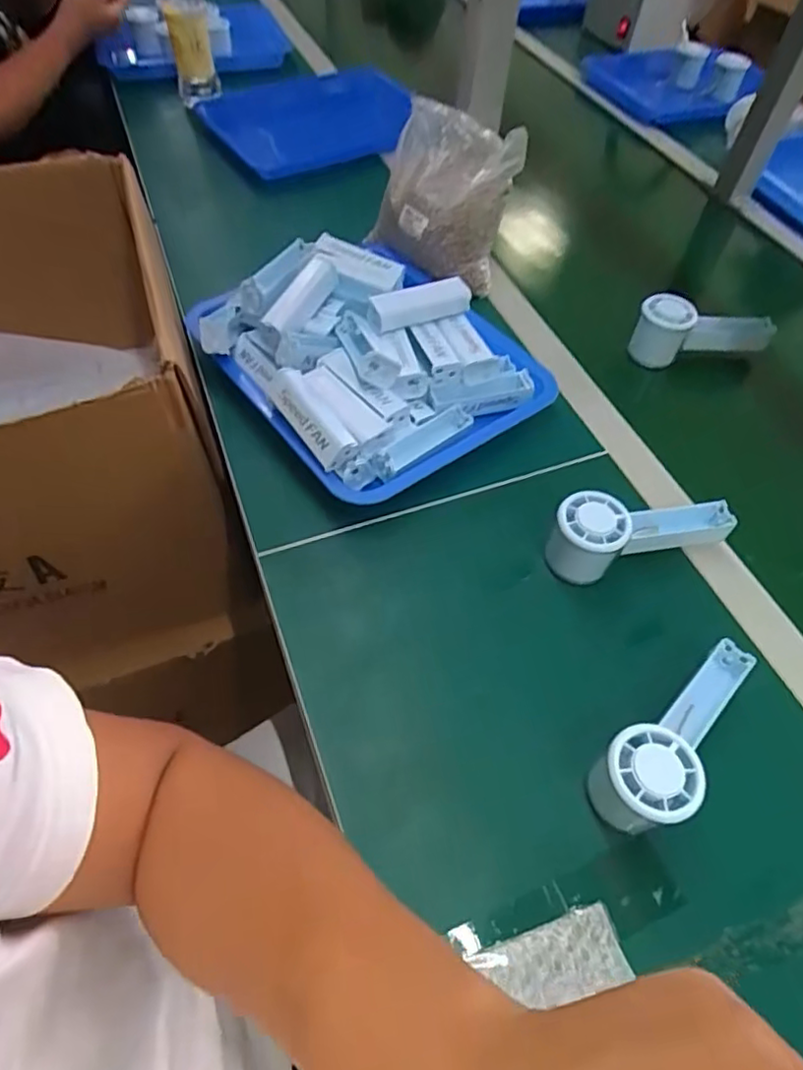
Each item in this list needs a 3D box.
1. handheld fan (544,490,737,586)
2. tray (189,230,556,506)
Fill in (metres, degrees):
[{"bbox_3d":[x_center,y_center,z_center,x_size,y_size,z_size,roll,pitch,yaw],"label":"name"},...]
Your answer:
[{"bbox_3d":[0.196,-0.002,0.515,0.154,0.066,0.050,-11,57,-11],"label":"handheld fan"},{"bbox_3d":[-0.034,-0.187,0.605,0.252,0.070,0.307,-34,64,-24],"label":"tray"}]

